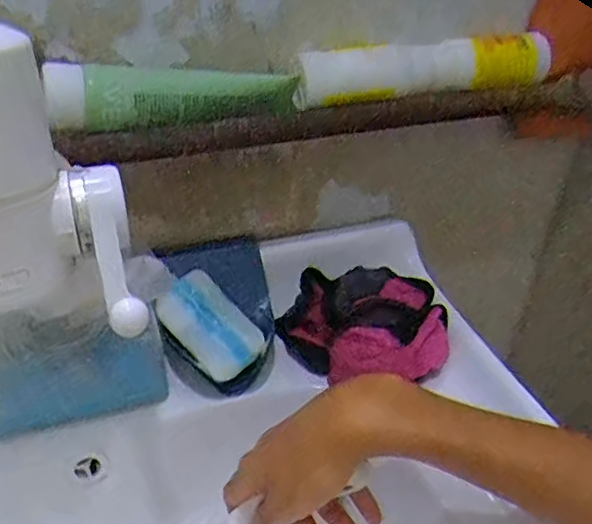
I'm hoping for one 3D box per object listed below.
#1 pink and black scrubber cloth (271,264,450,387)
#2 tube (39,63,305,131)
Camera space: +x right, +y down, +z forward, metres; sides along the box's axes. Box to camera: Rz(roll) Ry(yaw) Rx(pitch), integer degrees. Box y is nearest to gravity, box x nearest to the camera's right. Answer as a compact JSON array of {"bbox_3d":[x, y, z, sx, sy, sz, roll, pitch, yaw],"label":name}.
[{"bbox_3d":[0.055,0.052,0.481,0.120,0.058,0.099,-9,37,-17],"label":"pink and black scrubber cloth"},{"bbox_3d":[-0.083,-0.117,0.418,0.164,0.044,0.041,-16,39,-25],"label":"tube"}]

